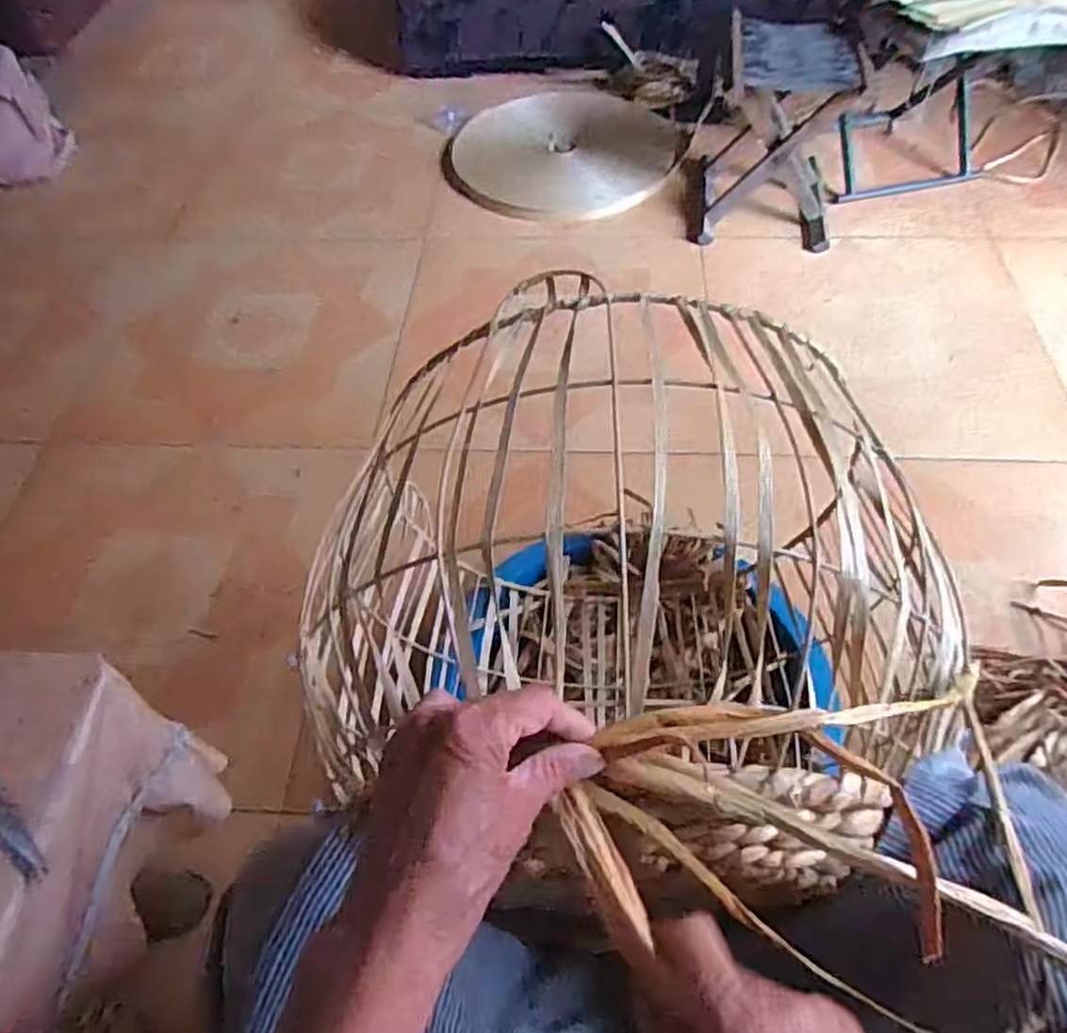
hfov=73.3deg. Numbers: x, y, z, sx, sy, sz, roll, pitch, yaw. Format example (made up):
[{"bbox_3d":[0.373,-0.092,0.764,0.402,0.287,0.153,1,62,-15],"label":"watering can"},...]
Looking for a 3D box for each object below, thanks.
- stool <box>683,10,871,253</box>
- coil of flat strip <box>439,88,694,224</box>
[{"bbox_3d":[0.483,-0.779,1.450,0.291,0.325,0.301,3,56,5],"label":"stool"},{"bbox_3d":[0.067,-0.860,1.695,0.544,0.056,0.459,13,58,11],"label":"coil of flat strip"}]

